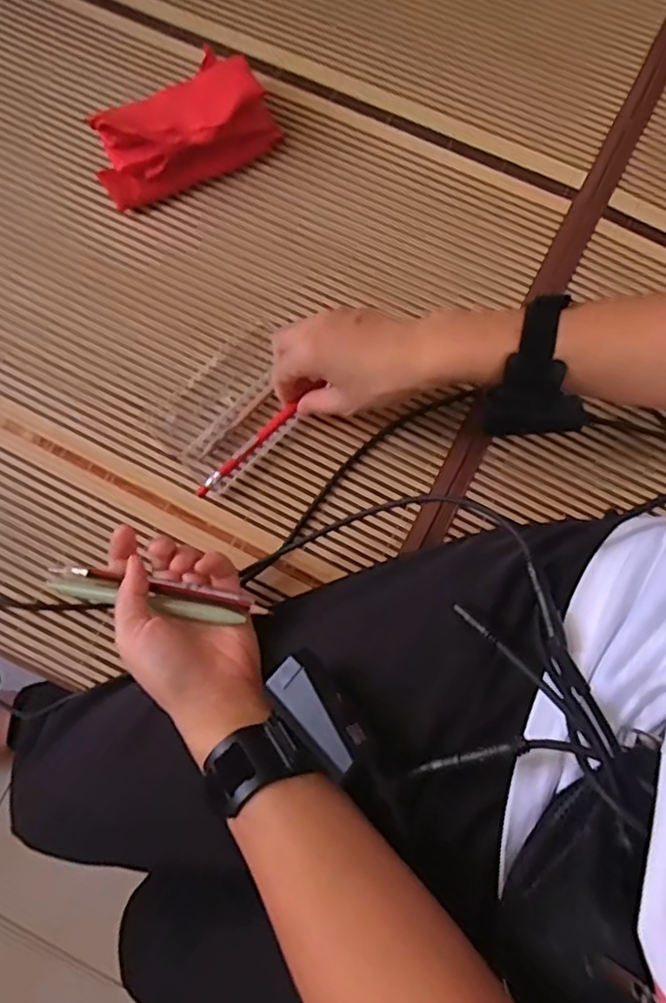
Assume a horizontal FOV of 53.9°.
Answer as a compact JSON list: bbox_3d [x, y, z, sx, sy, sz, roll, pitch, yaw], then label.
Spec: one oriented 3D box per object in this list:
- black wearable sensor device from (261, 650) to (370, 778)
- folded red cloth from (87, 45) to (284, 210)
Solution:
[{"bbox_3d":[-0.008,0.115,0.358,0.032,0.015,0.066,-38,64,-7],"label":"black wearable sensor device"},{"bbox_3d":[-0.129,-0.314,0.564,0.155,0.053,0.074,-25,79,-5],"label":"folded red cloth"}]

